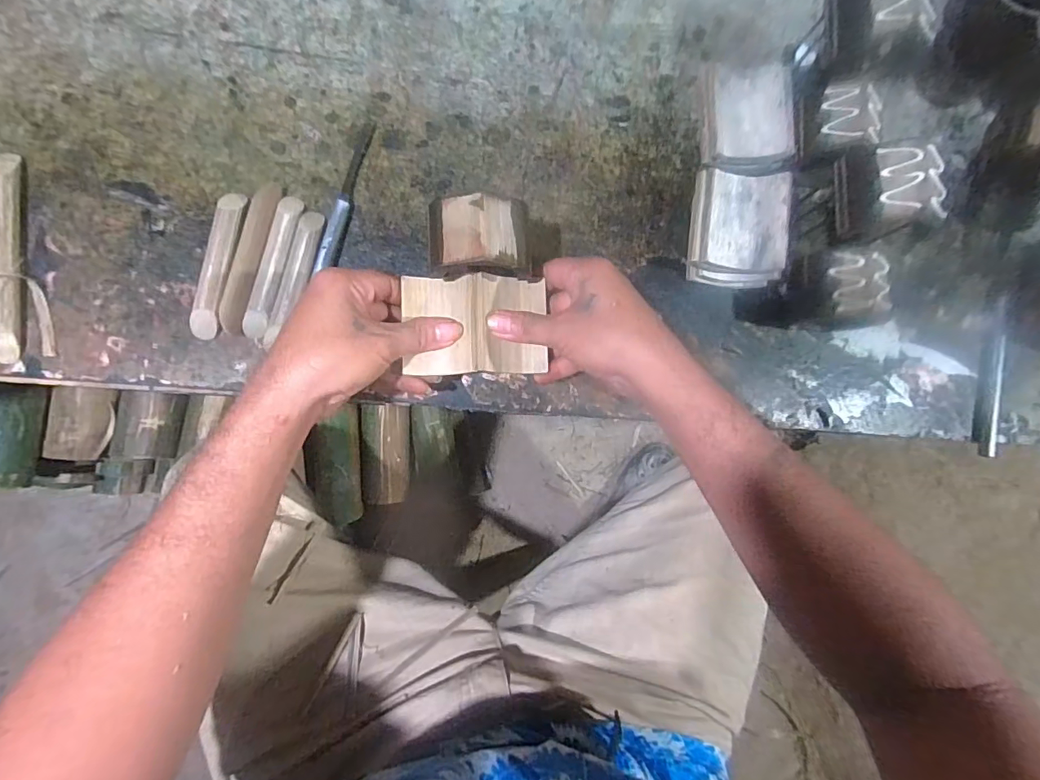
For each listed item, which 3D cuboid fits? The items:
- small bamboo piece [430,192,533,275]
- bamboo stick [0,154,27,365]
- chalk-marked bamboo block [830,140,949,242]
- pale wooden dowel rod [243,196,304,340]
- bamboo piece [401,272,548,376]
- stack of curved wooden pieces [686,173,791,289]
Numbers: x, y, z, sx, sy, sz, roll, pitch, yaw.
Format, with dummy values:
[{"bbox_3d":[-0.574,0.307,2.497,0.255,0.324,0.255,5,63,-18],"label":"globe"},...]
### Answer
[{"bbox_3d":[-0.026,-0.101,0.324,0.066,0.018,0.050,-1,83,-9],"label":"small bamboo piece"},{"bbox_3d":[-0.373,-0.096,0.353,0.024,0.012,0.150,-3,86,-8],"label":"bamboo stick"},{"bbox_3d":[0.287,-0.153,0.385,0.059,0.051,0.071,-3,83,-9],"label":"chalk-marked bamboo block"},{"bbox_3d":[-0.195,-0.098,0.392,0.018,0.014,0.115,14,84,-7],"label":"pale wooden dowel rod"},{"bbox_3d":[-0.032,-0.048,0.361,0.102,0.016,0.072,-2,86,-8],"label":"bamboo piece"},{"bbox_3d":[0.192,-0.144,0.442,0.079,0.058,0.093,7,83,-8],"label":"stack of curved wooden pieces"}]

